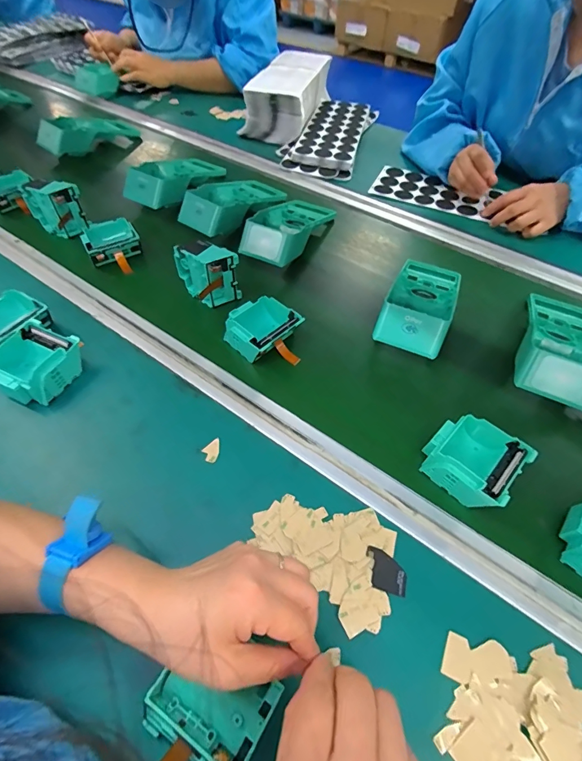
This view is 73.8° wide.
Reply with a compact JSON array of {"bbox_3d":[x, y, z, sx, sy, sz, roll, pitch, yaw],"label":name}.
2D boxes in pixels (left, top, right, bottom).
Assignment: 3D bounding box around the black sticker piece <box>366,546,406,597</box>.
[{"bbox_3d":[0.081,0.163,0.330,0.035,0.004,0.031,14,62,5],"label":"black sticker piece"}]

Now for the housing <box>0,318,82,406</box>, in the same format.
[{"bbox_3d":[-0.281,-0.019,0.429,0.079,0.044,0.077,18,56,13],"label":"housing"}]

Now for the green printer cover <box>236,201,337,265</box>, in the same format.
[{"bbox_3d":[-0.001,-0.236,0.597,0.095,0.051,0.178,20,57,14],"label":"green printer cover"}]

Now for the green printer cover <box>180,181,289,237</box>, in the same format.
[{"bbox_3d":[-0.098,-0.296,0.637,0.093,0.053,0.191,37,62,24],"label":"green printer cover"}]

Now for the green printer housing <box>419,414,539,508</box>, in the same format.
[{"bbox_3d":[0.175,0.078,0.378,0.078,0.040,0.083,-38,62,-24],"label":"green printer housing"}]

